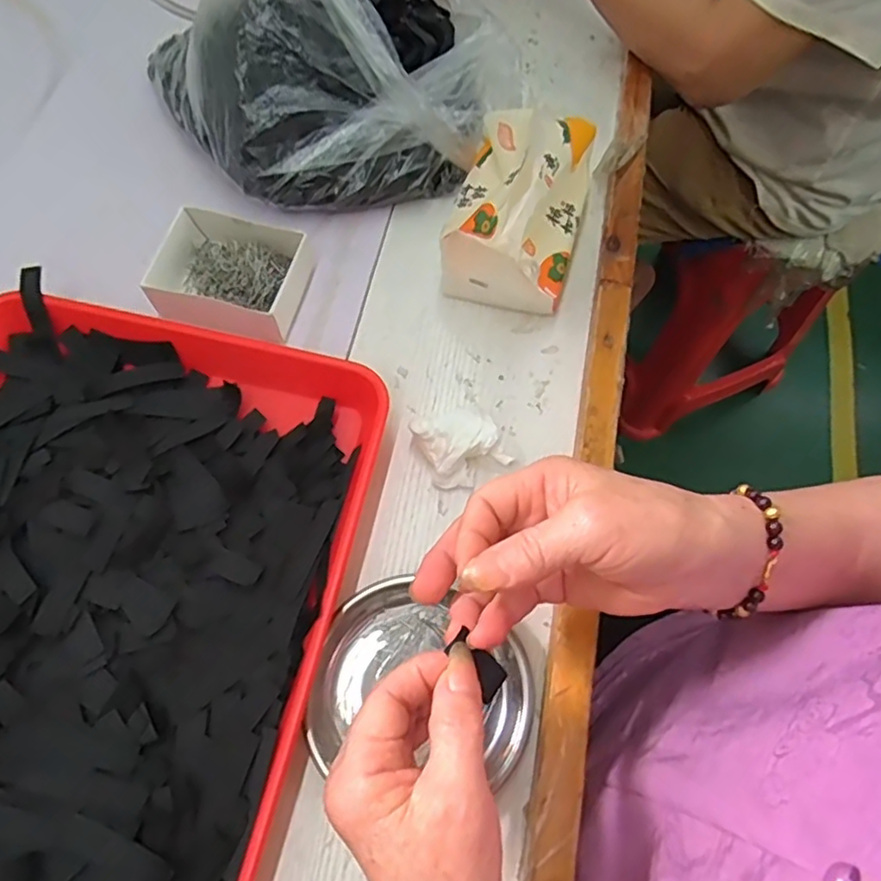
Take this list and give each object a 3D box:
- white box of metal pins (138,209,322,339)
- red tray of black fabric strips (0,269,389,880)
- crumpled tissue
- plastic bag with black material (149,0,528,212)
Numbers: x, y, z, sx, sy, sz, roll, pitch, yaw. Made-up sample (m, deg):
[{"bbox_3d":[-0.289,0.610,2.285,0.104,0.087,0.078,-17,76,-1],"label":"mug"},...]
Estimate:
[{"bbox_3d":[-0.158,-0.127,0.476,0.105,0.034,0.081,11,67,2],"label":"white box of metal pins"},{"bbox_3d":[-0.219,0.105,0.373,0.292,0.040,0.392,13,67,3],"label":"red tray of black fabric strips"},{"bbox_3d":[0.013,0.002,0.431,0.052,0.027,0.055,-25,70,-12],"label":"crumpled tissue"},{"bbox_3d":[-0.085,-0.330,0.511,0.266,0.143,0.259,-31,72,-14],"label":"plastic bag with black material"}]

